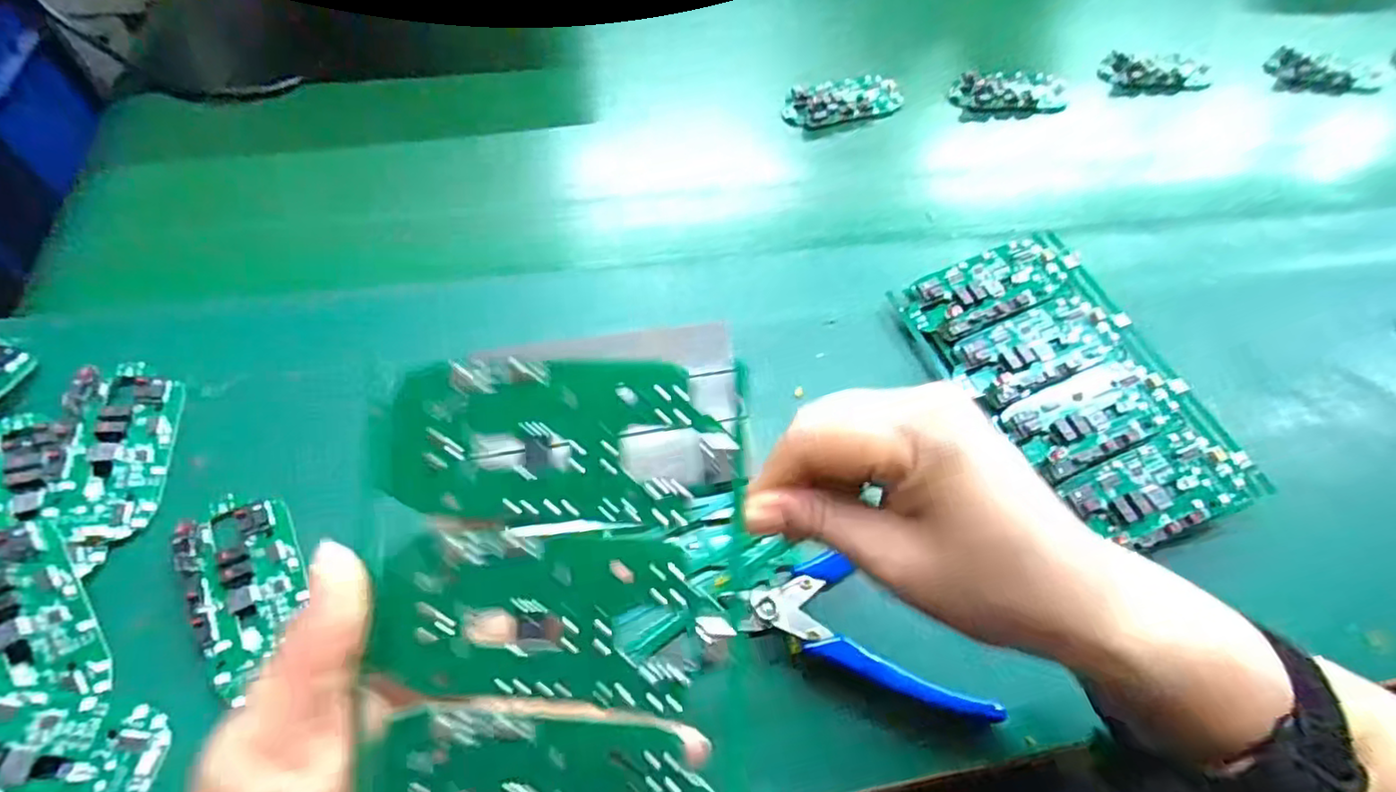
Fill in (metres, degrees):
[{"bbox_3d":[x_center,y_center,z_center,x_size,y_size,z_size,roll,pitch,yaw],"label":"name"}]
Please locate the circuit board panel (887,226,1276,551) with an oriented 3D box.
[{"bbox_3d":[0.215,-0.011,0.382,0.119,0.020,0.191,-18,60,-16],"label":"circuit board panel"}]

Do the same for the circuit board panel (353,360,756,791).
[{"bbox_3d":[-0.040,0.084,0.180,0.103,0.004,0.185,1,85,6],"label":"circuit board panel"}]

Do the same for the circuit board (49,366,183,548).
[{"bbox_3d":[-0.286,0.025,0.330,0.044,0.008,0.096,-2,61,-26],"label":"circuit board"}]

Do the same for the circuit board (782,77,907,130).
[{"bbox_3d":[0.117,-0.236,0.532,0.099,0.018,0.044,-16,61,-13],"label":"circuit board"}]

